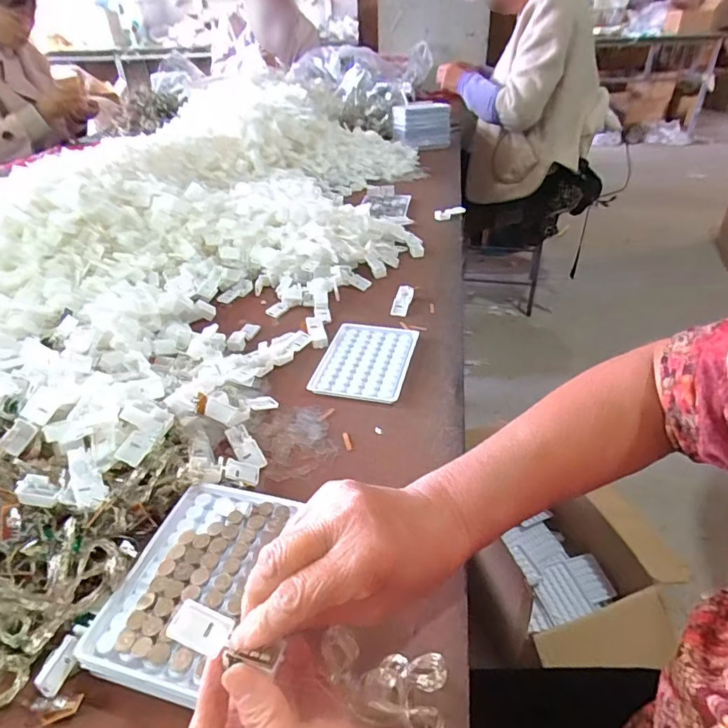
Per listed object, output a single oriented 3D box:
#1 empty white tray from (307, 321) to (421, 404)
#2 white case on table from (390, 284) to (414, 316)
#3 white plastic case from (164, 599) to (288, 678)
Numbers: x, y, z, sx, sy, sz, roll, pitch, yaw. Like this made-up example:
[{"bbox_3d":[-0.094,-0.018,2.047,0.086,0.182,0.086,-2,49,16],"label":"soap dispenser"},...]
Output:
[{"bbox_3d":[0.003,-0.005,0.537,0.093,0.011,0.125,7,38,12],"label":"empty white tray"},{"bbox_3d":[0.050,-0.084,0.634,0.021,0.011,0.055,15,51,13],"label":"white case on table"},{"bbox_3d":[-0.067,0.134,0.240,0.057,0.005,0.019,19,40,8],"label":"white plastic case"}]

